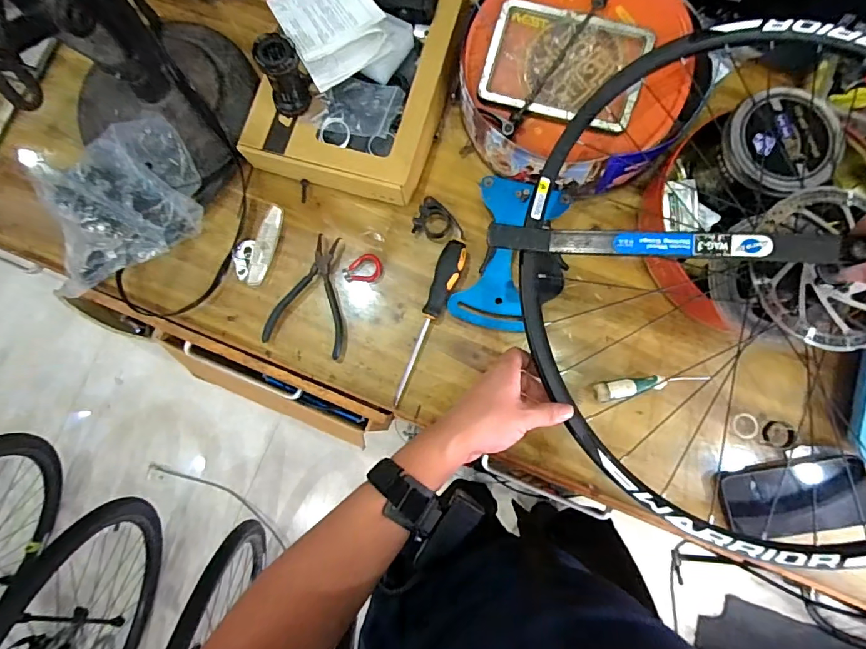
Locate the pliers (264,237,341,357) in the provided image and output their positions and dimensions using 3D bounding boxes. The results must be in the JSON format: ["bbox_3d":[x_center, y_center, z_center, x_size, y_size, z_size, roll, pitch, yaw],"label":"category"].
[{"bbox_3d":[-0.156,-0.043,0.607,0.104,0.023,0.155,12,82,3],"label":"pliers"}]

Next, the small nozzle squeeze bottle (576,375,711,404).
[{"bbox_3d":[0.261,0.077,0.577,0.154,0.031,0.023,-9,81,0],"label":"small nozzle squeeze bottle"}]

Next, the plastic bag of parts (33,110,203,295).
[{"bbox_3d":[-0.416,-0.167,0.604,0.217,0.064,0.167,-26,82,-2],"label":"plastic bag of parts"}]

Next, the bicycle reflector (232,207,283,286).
[{"bbox_3d":[-0.239,-0.110,0.624,0.050,0.026,0.109,17,82,4],"label":"bicycle reflector"}]

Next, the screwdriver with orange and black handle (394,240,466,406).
[{"bbox_3d":[-0.001,-0.002,0.589,0.032,0.033,0.216,17,82,4],"label":"screwdriver with orange and black handle"}]

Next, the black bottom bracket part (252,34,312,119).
[{"bbox_3d":[-0.179,-0.296,0.558,0.049,0.097,0.041,-24,82,-2],"label":"black bottom bracket part"}]

